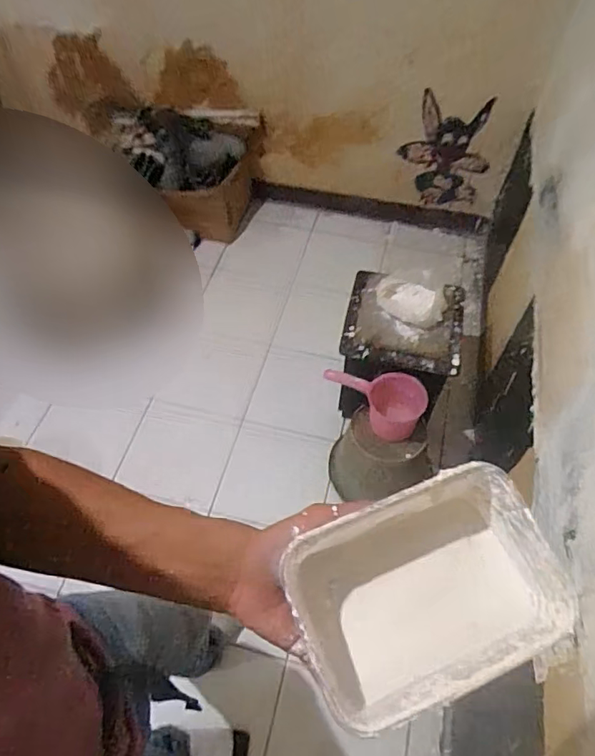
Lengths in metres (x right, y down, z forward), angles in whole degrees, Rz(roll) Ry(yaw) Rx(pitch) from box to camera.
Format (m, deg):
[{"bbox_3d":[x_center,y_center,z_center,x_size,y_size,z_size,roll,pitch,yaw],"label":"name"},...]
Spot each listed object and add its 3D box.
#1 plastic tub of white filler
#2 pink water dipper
[{"bbox_3d":[0.083,0.142,0.350,0.165,0.069,0.114,-18,58,-12],"label":"plastic tub of white filler"},{"bbox_3d":[0.202,0.045,1.353,0.246,0.140,0.113,29,60,18],"label":"pink water dipper"}]

